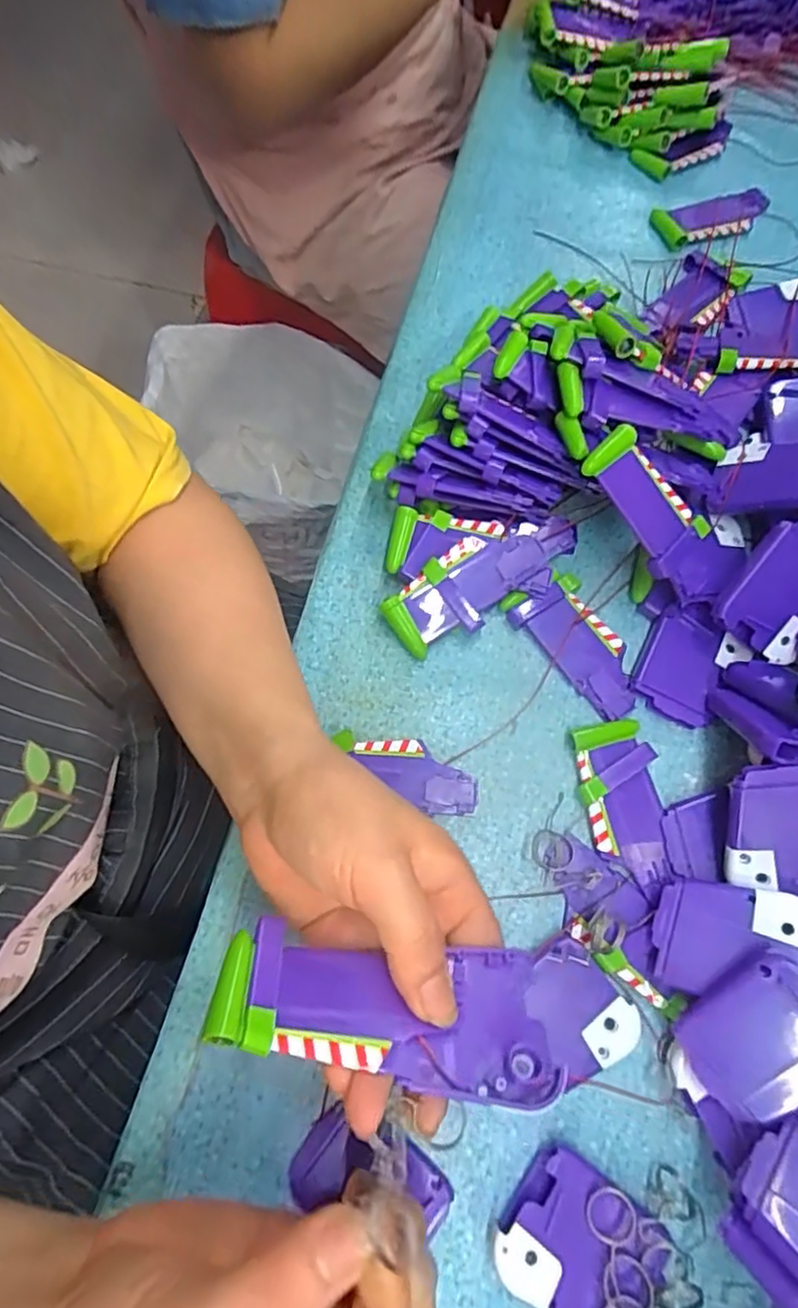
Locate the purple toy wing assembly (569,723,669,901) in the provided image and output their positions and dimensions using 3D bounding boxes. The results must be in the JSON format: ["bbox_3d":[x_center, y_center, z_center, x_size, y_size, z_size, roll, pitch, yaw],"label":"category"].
[{"bbox_3d":[0.111,0.076,0.316,0.037,0.010,0.082,-5,69,-1],"label":"purple toy wing assembly"}]

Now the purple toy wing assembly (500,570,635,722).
[{"bbox_3d":[0.098,-0.004,0.346,0.042,0.012,0.084,-30,72,-10],"label":"purple toy wing assembly"}]

